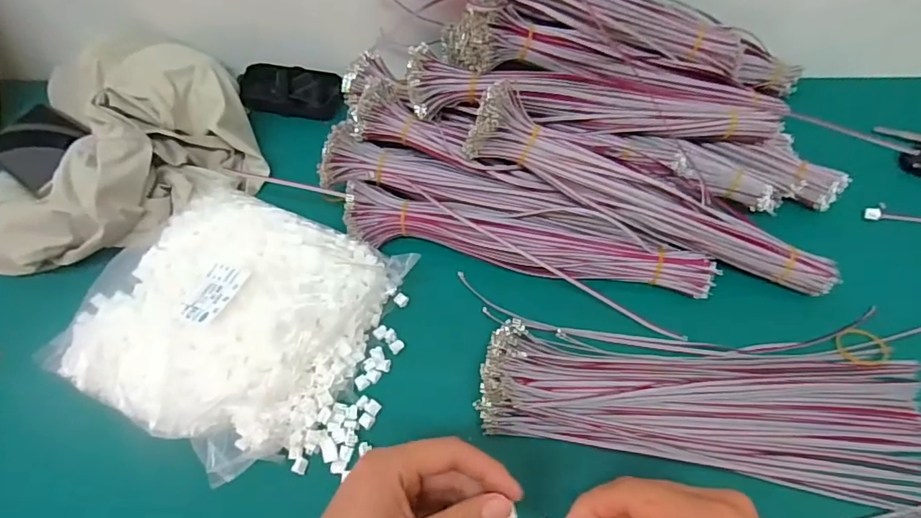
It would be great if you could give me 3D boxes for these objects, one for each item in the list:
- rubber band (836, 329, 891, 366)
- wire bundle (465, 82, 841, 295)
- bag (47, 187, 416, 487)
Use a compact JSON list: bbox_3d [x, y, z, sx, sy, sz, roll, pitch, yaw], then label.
[{"bbox_3d":[0.293,0.063,0.378,0.034,0.004,0.030,-14,59,-5],"label":"rubber band"},{"bbox_3d":[0.144,-0.045,0.396,0.292,0.044,0.042,25,63,-1],"label":"wire bundle"},{"bbox_3d":[-0.171,0.041,0.396,0.203,0.057,0.194,24,64,17],"label":"bag"}]

